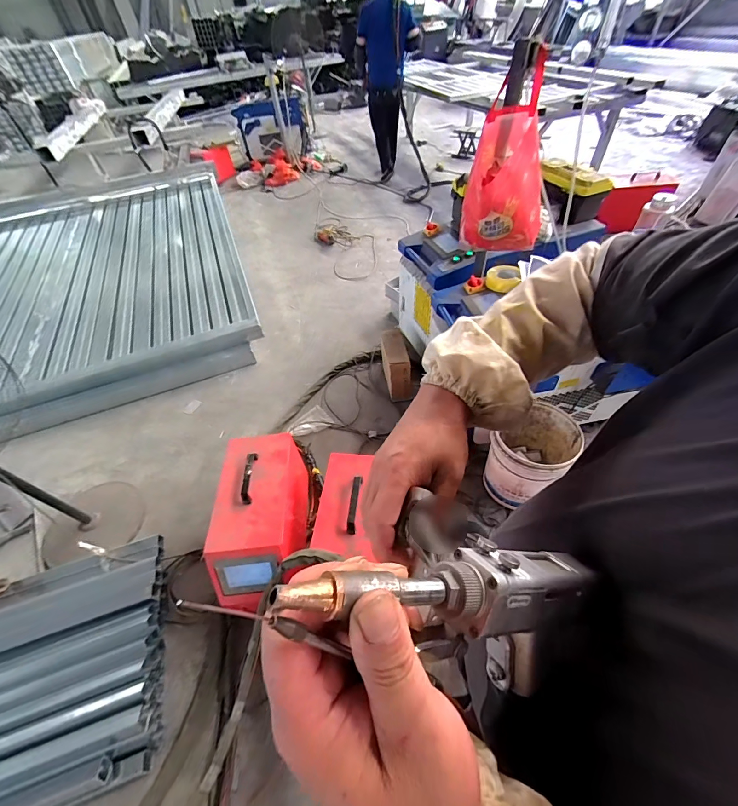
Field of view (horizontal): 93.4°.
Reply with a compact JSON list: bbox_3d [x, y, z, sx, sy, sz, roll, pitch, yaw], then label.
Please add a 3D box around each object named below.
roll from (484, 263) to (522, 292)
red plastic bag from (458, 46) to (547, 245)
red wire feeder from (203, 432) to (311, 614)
[{"bbox_3d":[0.517,-0.486,1.355,0.121,0.055,0.117,-3,49,4],"label":"roll"},{"bbox_3d":[0.424,-0.656,1.083,0.243,0.353,0.319,8,51,13],"label":"red plastic bag"},{"bbox_3d":[-0.406,0.444,1.339,0.284,0.348,0.582,-5,51,-2],"label":"red wire feeder"}]

